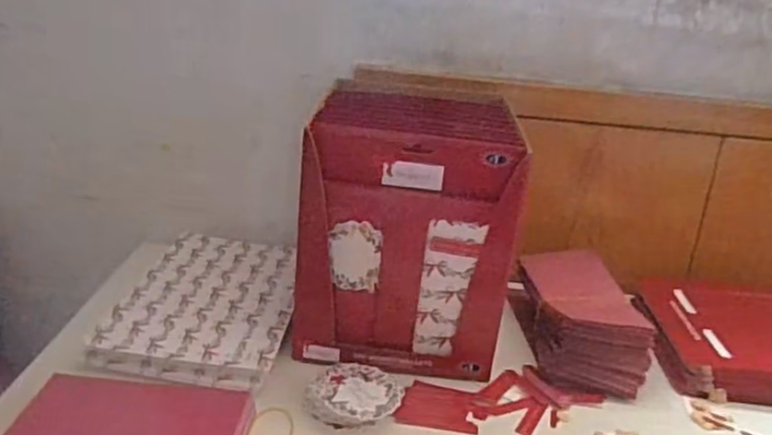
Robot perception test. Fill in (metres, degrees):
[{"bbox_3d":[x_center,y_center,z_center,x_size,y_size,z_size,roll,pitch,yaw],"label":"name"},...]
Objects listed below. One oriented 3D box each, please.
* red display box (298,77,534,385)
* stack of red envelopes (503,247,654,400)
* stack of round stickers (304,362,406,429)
[{"bbox_3d":[0.021,0.018,0.674,0.198,0.269,0.089,6,20,3],"label":"red display box"},{"bbox_3d":[0.207,0.110,0.755,0.102,0.074,0.197,3,20,-6],"label":"stack of red envelopes"},{"bbox_3d":[-0.025,0.163,0.620,0.078,0.027,0.079,19,24,35],"label":"stack of round stickers"}]

